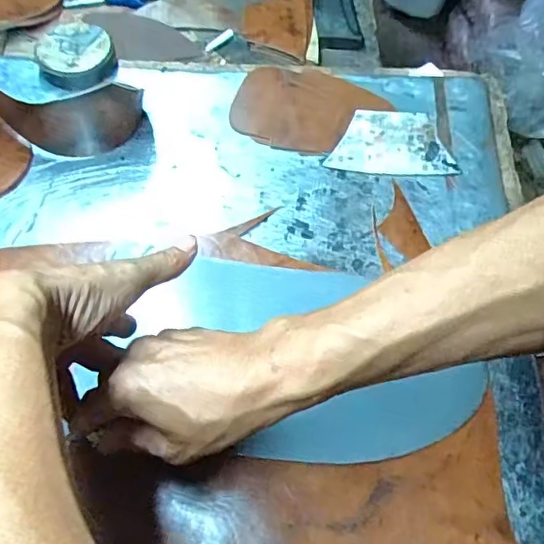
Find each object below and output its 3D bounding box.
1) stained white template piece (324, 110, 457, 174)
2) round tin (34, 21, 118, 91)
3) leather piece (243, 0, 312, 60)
[{"bbox_3d":[0.113,-0.125,0.532,0.116,0.005,0.072,1,69,2],"label":"stained white template piece"},{"bbox_3d":[-0.202,-0.222,0.581,0.078,0.041,0.070,-9,59,-7],"label":"round tin"},{"bbox_3d":[0.007,-0.300,0.663,0.078,0.014,0.118,8,57,2],"label":"leather piece"}]

